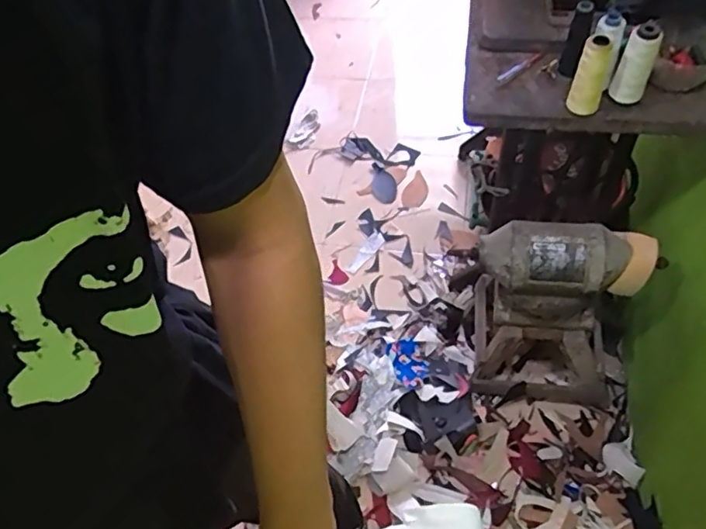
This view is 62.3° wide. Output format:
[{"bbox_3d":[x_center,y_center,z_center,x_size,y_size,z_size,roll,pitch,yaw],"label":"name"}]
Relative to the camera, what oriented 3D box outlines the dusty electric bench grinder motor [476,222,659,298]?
[{"bbox_3d":[0.378,-0.005,1.043,0.295,0.111,0.101,4,54,9],"label":"dusty electric bench grinder motor"}]

